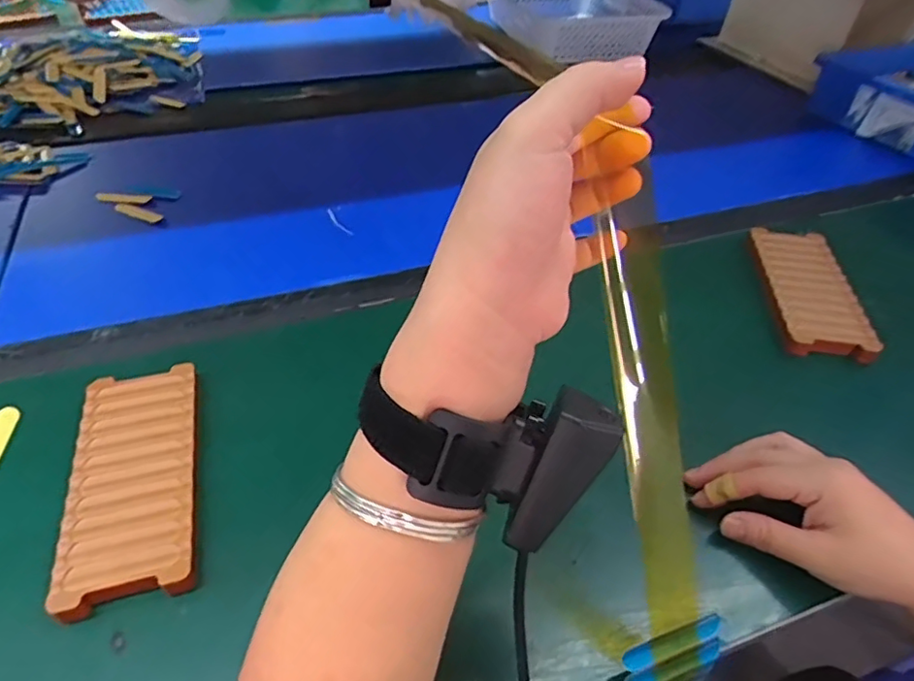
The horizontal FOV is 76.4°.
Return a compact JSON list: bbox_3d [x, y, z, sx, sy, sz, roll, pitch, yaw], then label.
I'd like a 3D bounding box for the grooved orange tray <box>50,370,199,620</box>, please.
[{"bbox_3d":[-0.211,0.088,0.383,0.075,0.014,0.170,-11,45,-13],"label":"grooved orange tray"}]

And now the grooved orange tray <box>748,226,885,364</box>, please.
[{"bbox_3d":[0.348,-0.050,0.583,0.084,0.023,0.195,8,44,5],"label":"grooved orange tray"}]

